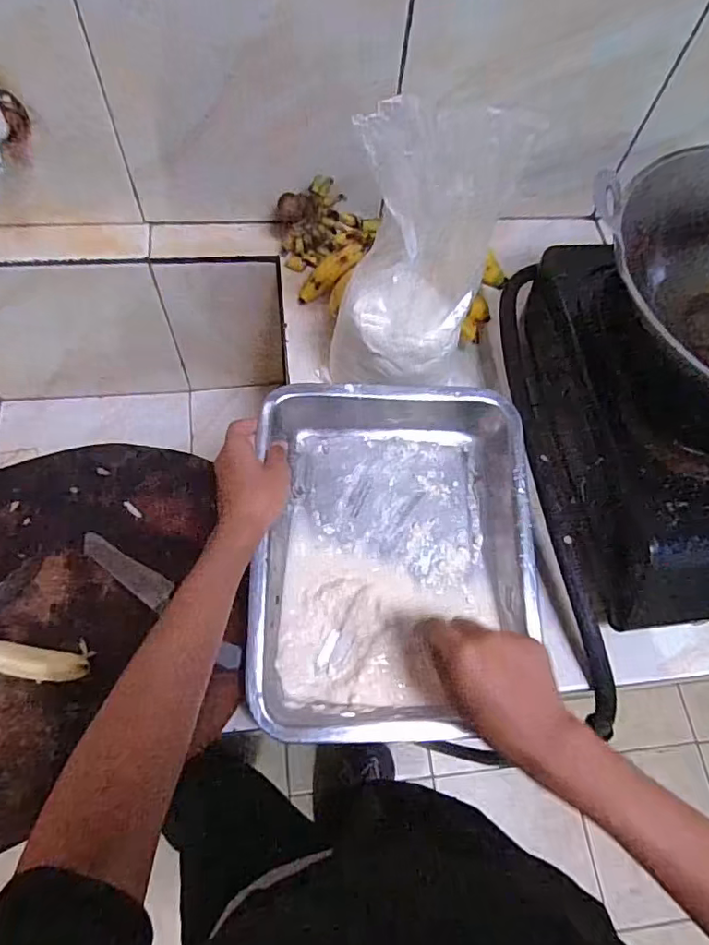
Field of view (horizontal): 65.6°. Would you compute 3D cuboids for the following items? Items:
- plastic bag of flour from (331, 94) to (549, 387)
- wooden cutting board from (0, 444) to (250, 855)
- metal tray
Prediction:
[{"bbox_3d":[0.055,-0.173,0.470,0.133,0.248,0.084,10,65,2],"label":"plastic bag of flour"},{"bbox_3d":[-0.290,0.129,0.446,0.381,0.032,0.296,-20,68,-12],"label":"wooden cutting board"},{"bbox_3d":[0.036,0.064,0.488,0.240,0.072,0.306,1,65,-2],"label":"metal tray"}]

